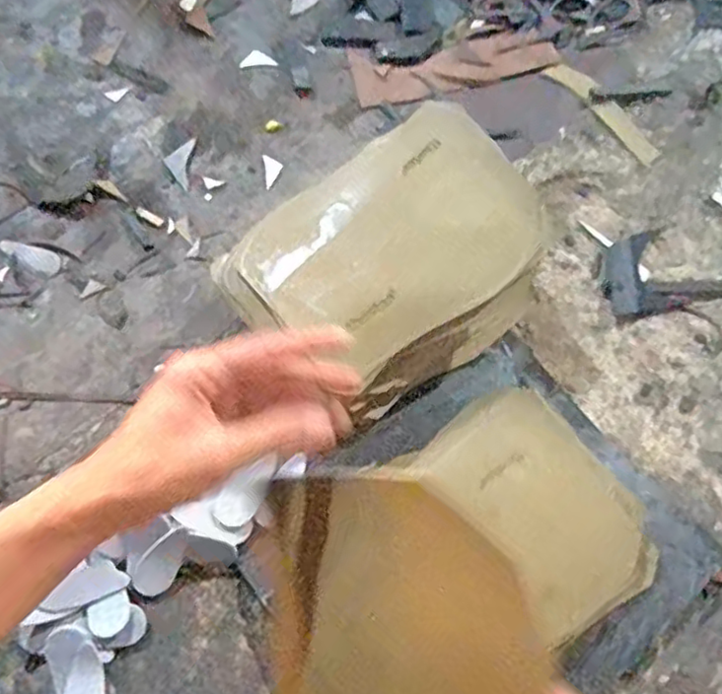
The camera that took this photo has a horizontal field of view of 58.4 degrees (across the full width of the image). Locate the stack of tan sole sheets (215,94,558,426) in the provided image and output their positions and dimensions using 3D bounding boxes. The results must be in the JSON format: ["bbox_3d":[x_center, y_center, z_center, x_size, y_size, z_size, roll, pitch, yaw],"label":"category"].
[{"bbox_3d":[0.030,-0.066,0.602,0.277,0.115,0.206,-38,76,-15],"label":"stack of tan sole sheets"}]

